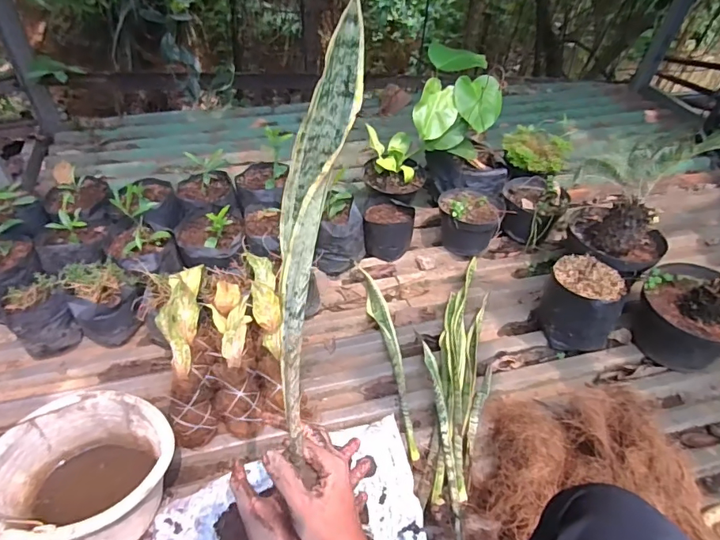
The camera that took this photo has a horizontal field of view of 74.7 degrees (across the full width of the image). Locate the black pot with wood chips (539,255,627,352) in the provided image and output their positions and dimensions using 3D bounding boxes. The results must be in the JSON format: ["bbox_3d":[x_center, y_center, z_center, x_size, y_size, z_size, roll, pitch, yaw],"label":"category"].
[{"bbox_3d":[0.486,0.083,1.047,0.155,0.156,0.158,3,46,-4],"label":"black pot with wood chips"}]

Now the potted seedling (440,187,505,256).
[{"bbox_3d":[0.292,-0.142,1.273,0.166,0.131,0.178,15,47,8],"label":"potted seedling"}]

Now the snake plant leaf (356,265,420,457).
[{"bbox_3d":[0.067,0.176,1.036,0.045,0.027,0.485,-6,48,-12],"label":"snake plant leaf"}]

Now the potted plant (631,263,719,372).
[{"bbox_3d":[0.723,0.097,1.032,0.188,0.188,0.207,-24,54,-26],"label":"potted plant"}]

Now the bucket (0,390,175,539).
[{"bbox_3d":[-0.422,0.331,0.744,0.251,0.187,0.215,12,47,5],"label":"bucket"}]

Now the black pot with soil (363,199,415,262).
[{"bbox_3d":[0.075,-0.102,1.242,0.125,0.101,0.130,3,46,-4],"label":"black pot with soil"}]

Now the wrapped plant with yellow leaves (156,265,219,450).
[{"bbox_3d":[-0.330,0.154,0.887,0.074,0.083,0.340,-7,76,-10],"label":"wrapped plant with yellow leaves"}]

